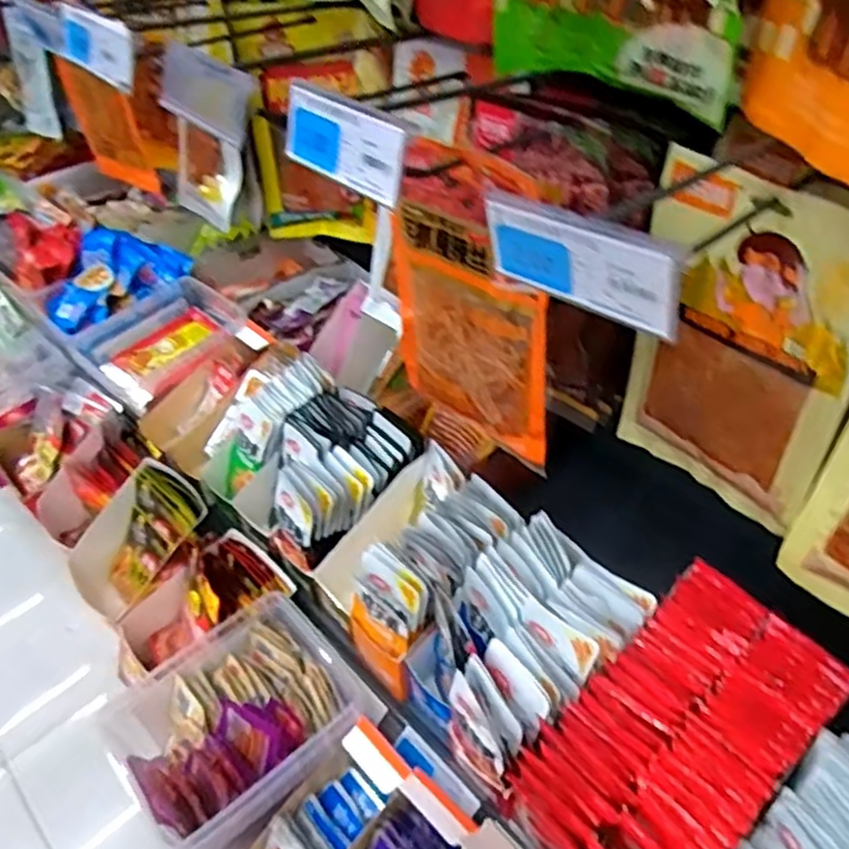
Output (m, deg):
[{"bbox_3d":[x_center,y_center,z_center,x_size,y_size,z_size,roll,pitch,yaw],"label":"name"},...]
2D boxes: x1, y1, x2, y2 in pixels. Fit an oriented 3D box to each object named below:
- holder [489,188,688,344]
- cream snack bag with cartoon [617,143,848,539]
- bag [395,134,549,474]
[{"bbox_3d":[0.067,-0.070,0.310,0.007,0.042,0.096,-36,52,-29],"label":"holder"},{"bbox_3d":[0.215,-0.046,0.504,0.016,0.244,0.163,-27,48,-22],"label":"cream snack bag with cartoon"},{"bbox_3d":[0.030,-0.086,0.511,0.025,0.213,0.132,-32,50,-26],"label":"bag"}]

